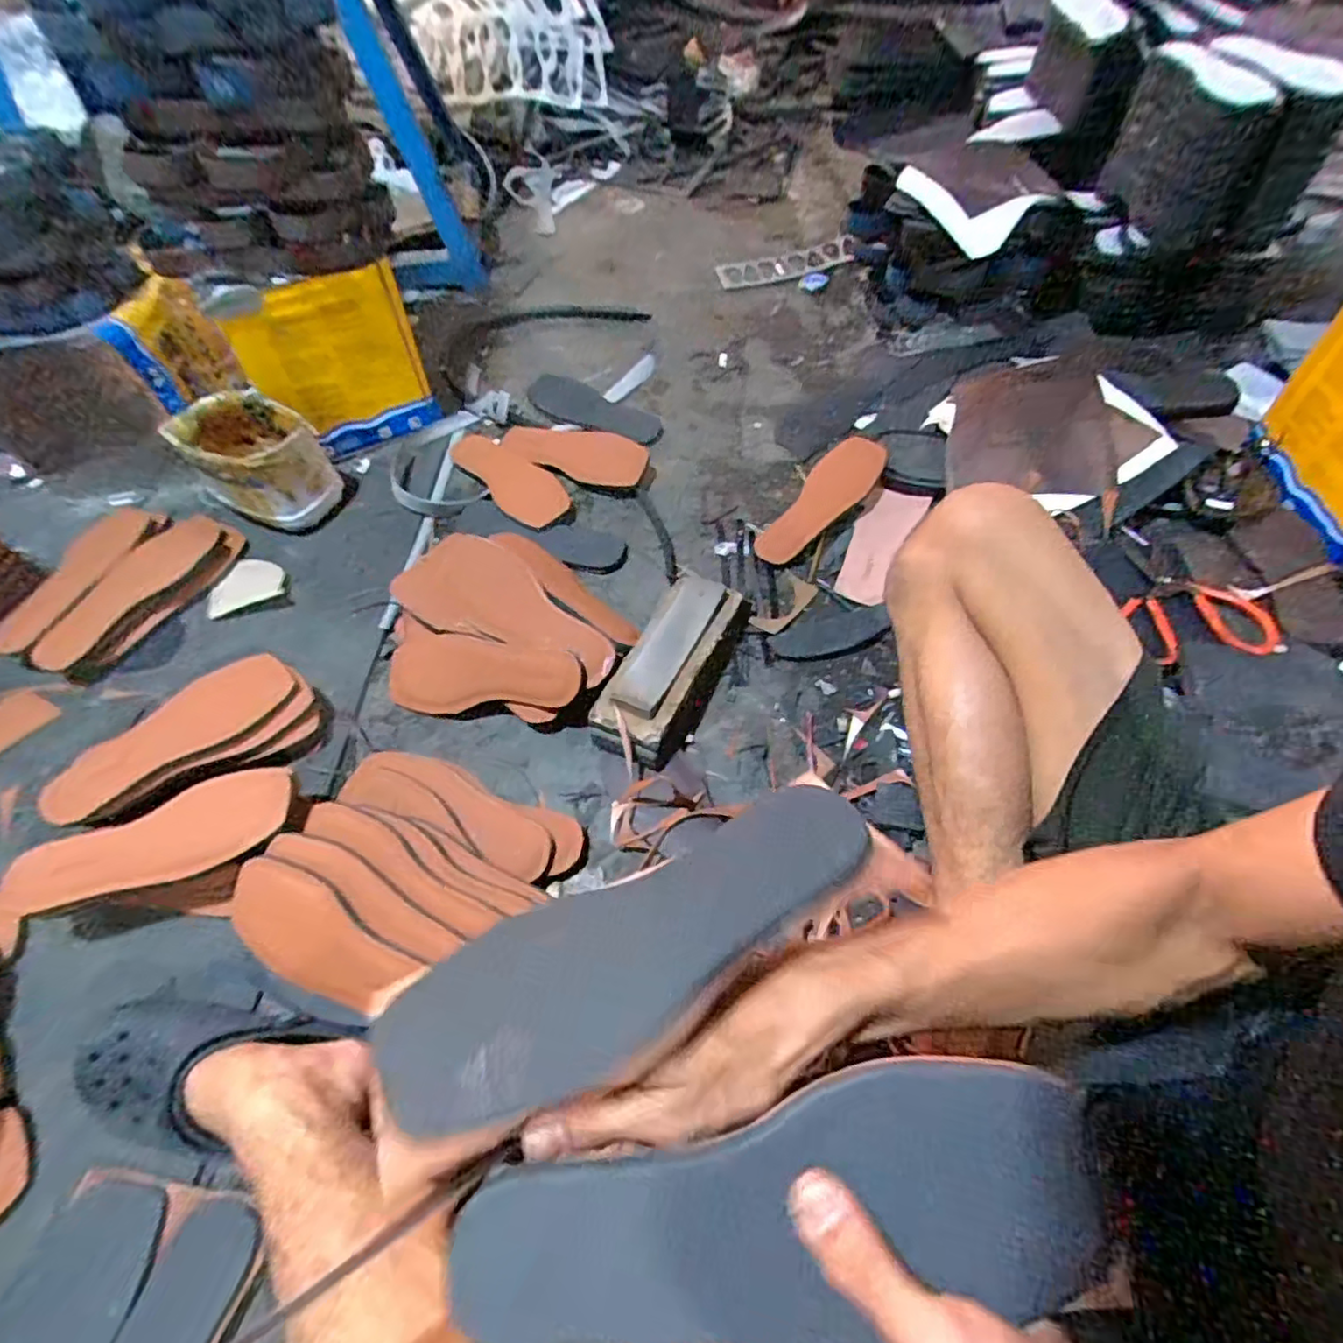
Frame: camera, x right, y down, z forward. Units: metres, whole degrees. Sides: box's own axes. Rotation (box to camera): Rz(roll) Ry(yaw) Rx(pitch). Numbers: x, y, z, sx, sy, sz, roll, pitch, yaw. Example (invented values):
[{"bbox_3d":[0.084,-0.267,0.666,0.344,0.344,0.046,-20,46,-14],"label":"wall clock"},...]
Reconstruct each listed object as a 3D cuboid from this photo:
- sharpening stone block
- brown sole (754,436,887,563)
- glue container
[{"bbox_3d":[0.004,-0.013,0.733,0.098,0.060,0.254,20,61,16],"label":"sharpening stone block"},{"bbox_3d":[0.202,-0.236,0.868,0.221,0.013,0.071,-43,85,0],"label":"brown sole"},{"bbox_3d":[-0.580,-0.294,0.915,0.187,0.147,0.143,31,65,22],"label":"glue container"}]

